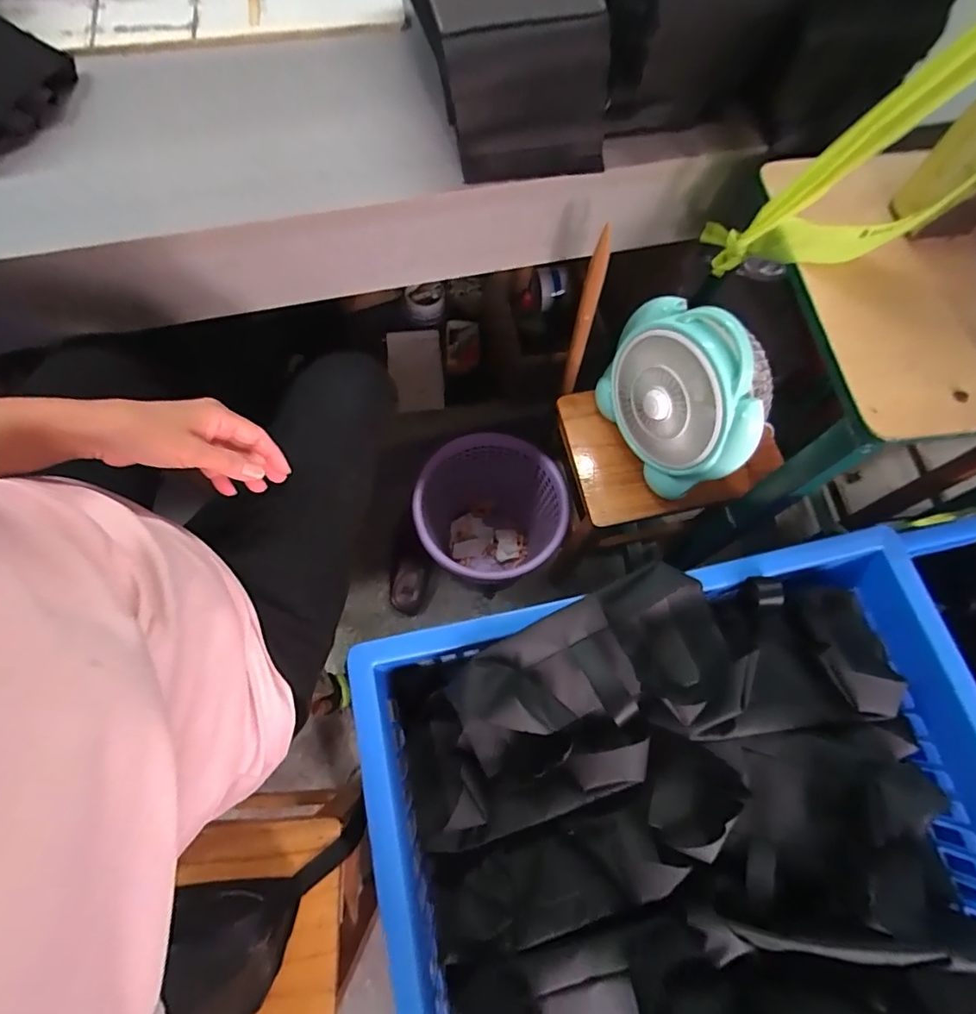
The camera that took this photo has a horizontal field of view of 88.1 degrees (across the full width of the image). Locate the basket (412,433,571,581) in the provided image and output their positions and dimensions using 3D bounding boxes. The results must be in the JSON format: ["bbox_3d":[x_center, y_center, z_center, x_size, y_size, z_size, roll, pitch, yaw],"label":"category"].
[{"bbox_3d":[-0.002,0.027,1.051,0.281,0.276,0.298,-6,71,-5],"label":"basket"}]

